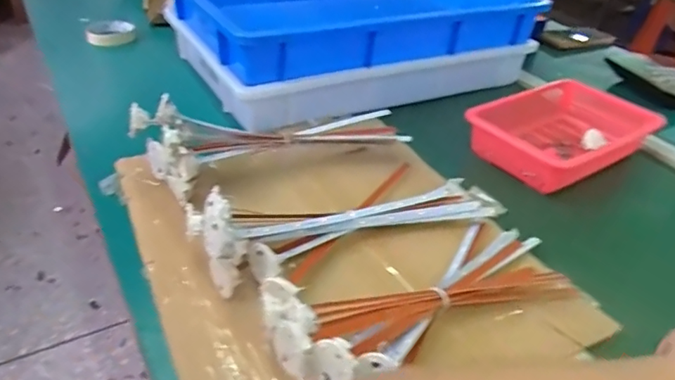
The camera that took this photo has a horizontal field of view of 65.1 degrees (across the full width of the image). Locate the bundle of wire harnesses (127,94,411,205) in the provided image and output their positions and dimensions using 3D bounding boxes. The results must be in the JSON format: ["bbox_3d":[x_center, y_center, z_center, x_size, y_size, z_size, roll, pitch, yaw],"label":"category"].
[{"bbox_3d":[-0.071,-0.071,0.639,0.328,0.080,0.102,-13,39,-23],"label":"bundle of wire harnesses"}]

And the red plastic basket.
[{"bbox_3d":[0.319,-0.081,0.754,0.265,0.067,0.173,-23,43,-33],"label":"red plastic basket"}]

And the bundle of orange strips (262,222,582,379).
[{"bbox_3d":[0.082,0.084,0.473,0.304,0.066,0.137,-15,40,-26],"label":"bundle of orange strips"}]

